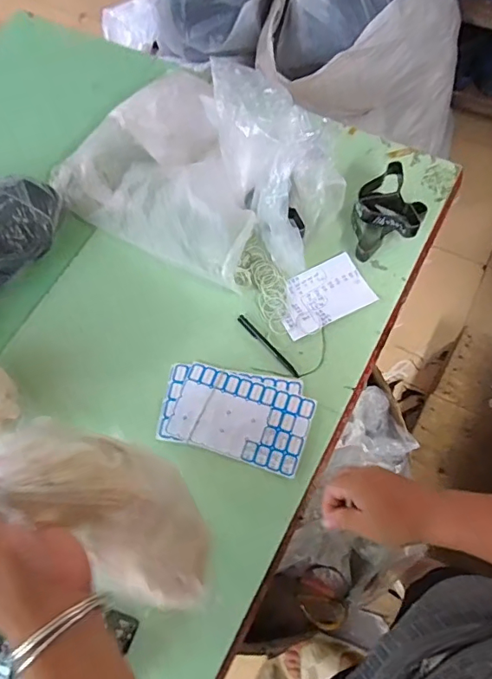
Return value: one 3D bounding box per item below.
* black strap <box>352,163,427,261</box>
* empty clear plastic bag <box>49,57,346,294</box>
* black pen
[{"bbox_3d":[0.234,-0.221,0.820,0.128,0.057,0.133,-16,67,-4],"label":"black strap"},{"bbox_3d":[-0.089,-0.309,0.775,0.464,0.219,0.303,31,72,15],"label":"empty clear plastic bag"},{"bbox_3d":[0.034,0.011,0.767,0.012,0.005,0.136,-38,70,-13],"label":"black pen"}]

